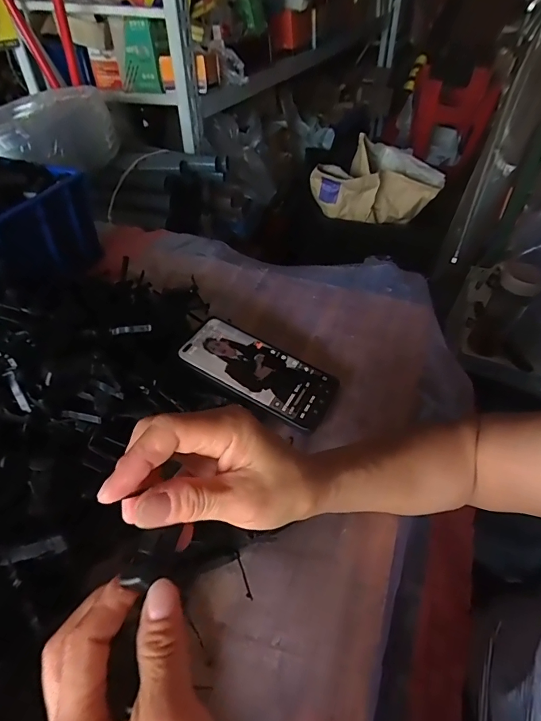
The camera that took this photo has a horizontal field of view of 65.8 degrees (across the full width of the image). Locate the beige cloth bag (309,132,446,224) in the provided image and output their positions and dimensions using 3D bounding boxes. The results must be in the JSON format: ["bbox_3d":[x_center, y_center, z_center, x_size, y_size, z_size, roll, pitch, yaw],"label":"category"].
[{"bbox_3d":[0.290,-0.496,1.183,0.379,0.170,0.185,-6,45,-6],"label":"beige cloth bag"}]

